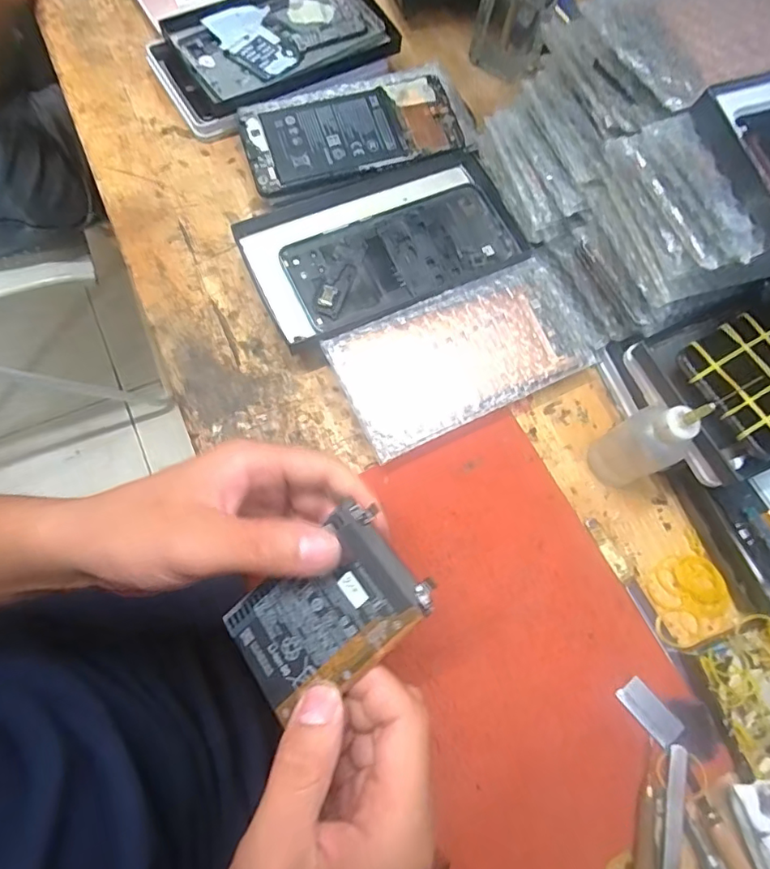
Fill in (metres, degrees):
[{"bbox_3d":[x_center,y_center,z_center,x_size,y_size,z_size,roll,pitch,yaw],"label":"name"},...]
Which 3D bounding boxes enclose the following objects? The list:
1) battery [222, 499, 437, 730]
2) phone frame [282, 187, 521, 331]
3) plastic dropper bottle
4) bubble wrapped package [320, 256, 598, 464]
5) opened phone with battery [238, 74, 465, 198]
[{"bbox_3d":[-0.028,0.081,0.241,0.088,0.004,0.060,-42,65,7],"label":"battery"},{"bbox_3d":[0.011,-0.130,0.393,0.162,0.006,0.073,-23,78,-11],"label":"phone frame"},{"bbox_3d":[0.158,0.003,0.316,0.034,0.120,0.035,-23,74,-12],"label":"plastic dropper bottle"},{"bbox_3d":[0.054,-0.056,0.365,0.170,0.022,0.090,-24,75,-12],"label":"bubble wrapped package"},{"bbox_3d":[-0.024,-0.231,0.414,0.163,0.015,0.068,-16,73,-10],"label":"opened phone with battery"}]

